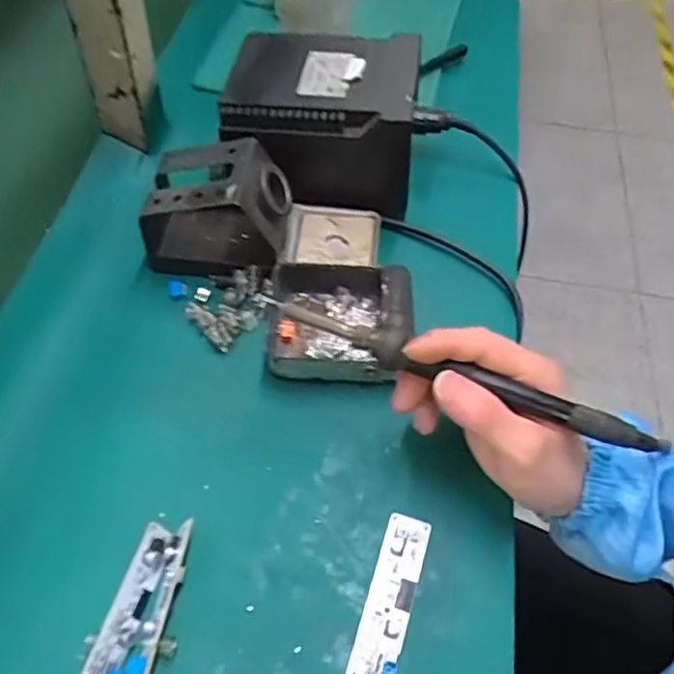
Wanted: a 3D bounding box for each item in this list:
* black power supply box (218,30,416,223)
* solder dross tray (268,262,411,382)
[{"bbox_3d":[-0.011,-0.166,0.493,0.142,0.092,0.117,5,54,-2],"label":"black power supply box"},{"bbox_3d":[0.002,-0.012,0.417,0.090,0.037,0.079,5,54,-2],"label":"solder dross tray"}]

